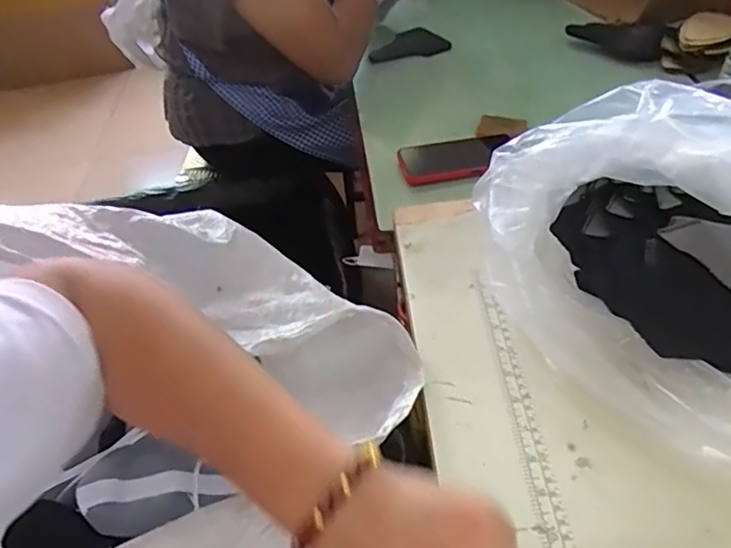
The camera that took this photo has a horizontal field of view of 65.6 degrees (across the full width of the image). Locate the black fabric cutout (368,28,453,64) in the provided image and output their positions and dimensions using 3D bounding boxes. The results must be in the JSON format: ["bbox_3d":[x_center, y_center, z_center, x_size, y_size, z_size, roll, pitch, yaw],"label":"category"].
[{"bbox_3d":[0.072,-0.421,1.048,0.158,0.007,0.095,-18,54,-18],"label":"black fabric cutout"}]

